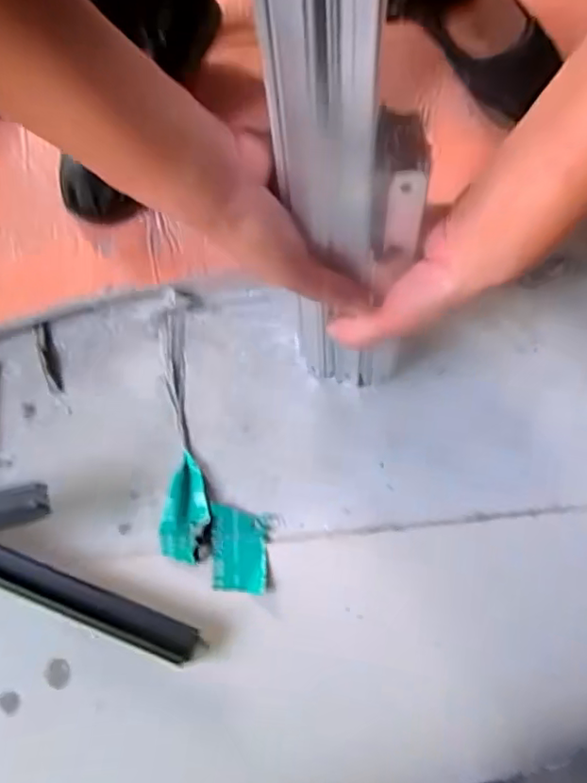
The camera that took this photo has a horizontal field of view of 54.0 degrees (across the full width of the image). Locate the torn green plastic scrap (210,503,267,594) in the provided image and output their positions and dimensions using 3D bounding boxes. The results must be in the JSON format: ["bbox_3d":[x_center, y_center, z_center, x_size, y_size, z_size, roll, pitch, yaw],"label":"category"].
[{"bbox_3d":[-0.042,0.120,0.443,0.040,0.005,0.066,-4,72,-2],"label":"torn green plastic scrap"}]

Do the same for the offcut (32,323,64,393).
[{"bbox_3d":[-0.212,-0.030,0.496,0.015,0.009,0.066,-21,74,-7],"label":"offcut"}]

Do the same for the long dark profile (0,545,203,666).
[{"bbox_3d":[-0.302,0.100,0.440,0.492,0.023,0.027,21,72,7],"label":"long dark profile"}]

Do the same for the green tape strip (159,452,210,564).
[{"bbox_3d":[-0.084,0.091,0.452,0.034,0.010,0.080,4,72,0],"label":"green tape strip"}]

